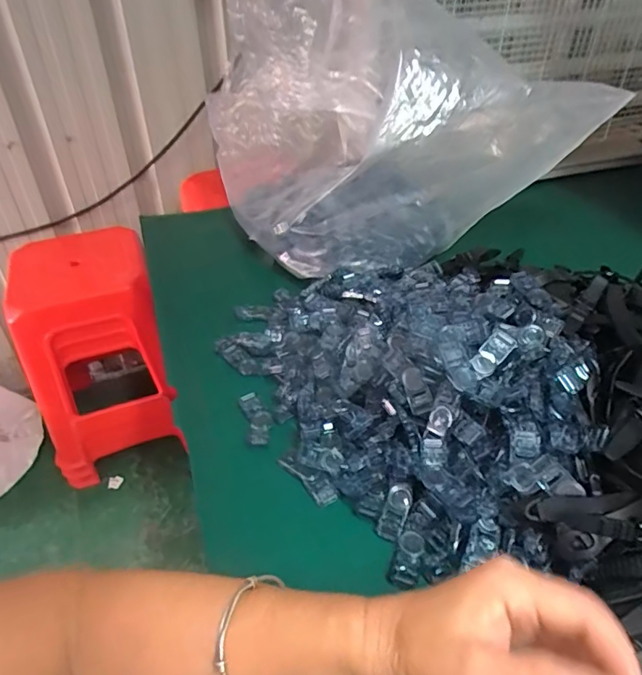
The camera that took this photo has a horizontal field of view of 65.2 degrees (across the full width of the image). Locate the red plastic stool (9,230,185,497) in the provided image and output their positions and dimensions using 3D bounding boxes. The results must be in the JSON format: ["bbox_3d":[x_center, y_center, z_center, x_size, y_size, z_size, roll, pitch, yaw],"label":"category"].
[{"bbox_3d":[-0.541,0.032,1.226,0.300,0.500,0.309,-11,40,-14],"label":"red plastic stool"}]

